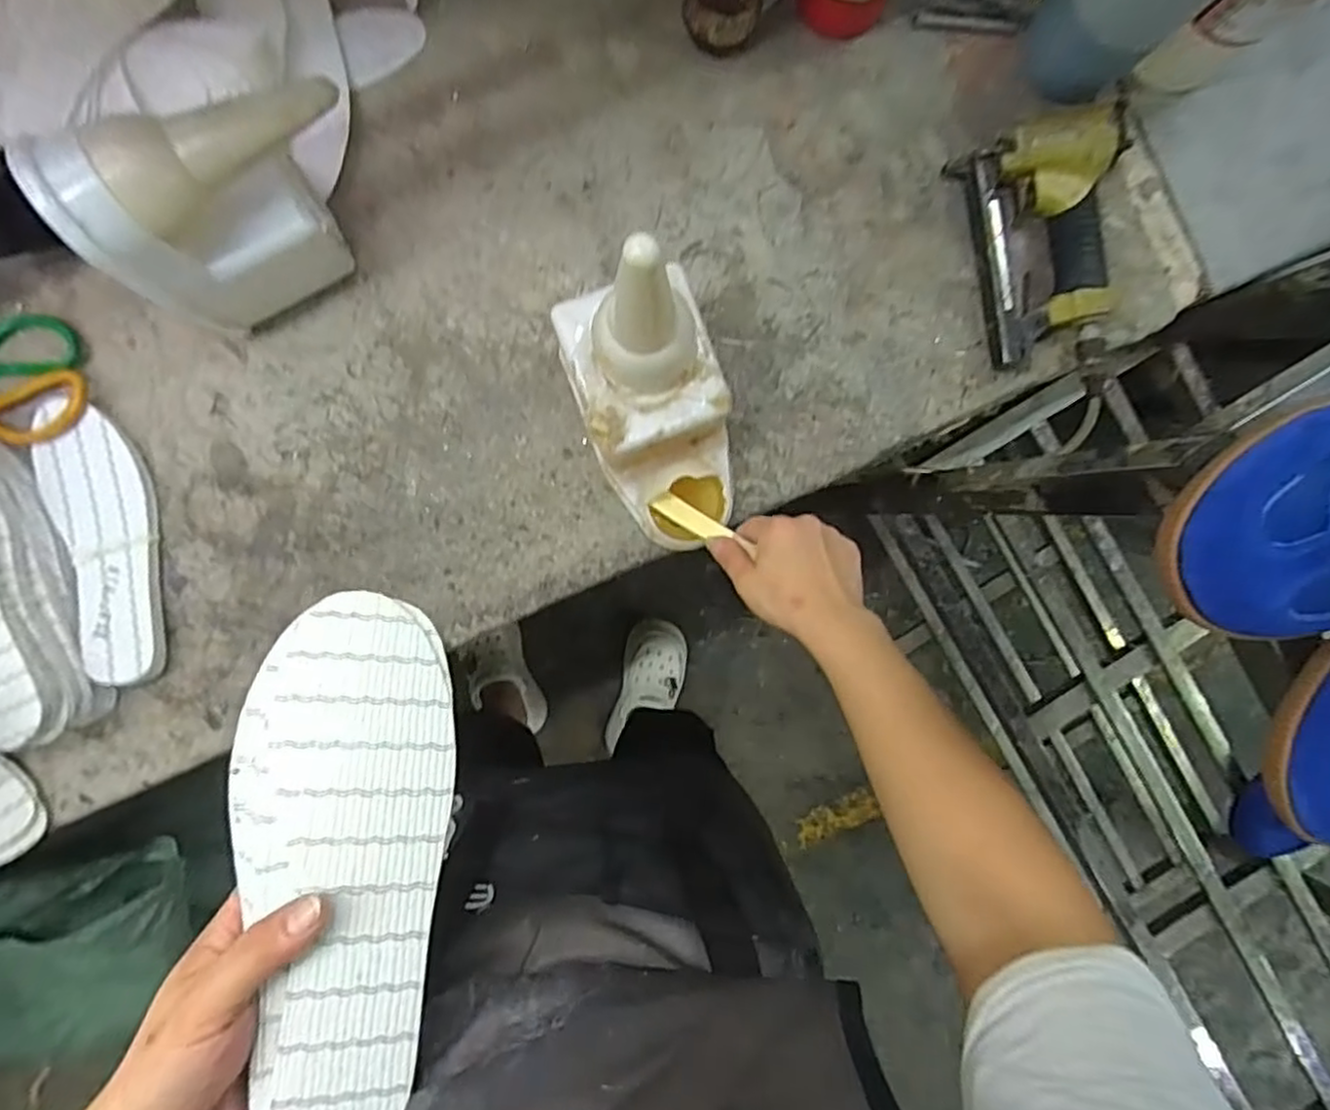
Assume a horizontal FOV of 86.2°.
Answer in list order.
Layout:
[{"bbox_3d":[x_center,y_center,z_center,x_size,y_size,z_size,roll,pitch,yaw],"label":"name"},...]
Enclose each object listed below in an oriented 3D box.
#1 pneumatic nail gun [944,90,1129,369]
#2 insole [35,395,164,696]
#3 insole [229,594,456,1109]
[{"bbox_3d":[0.328,-0.266,0.598,0.141,0.050,0.183,-20,94,-1],"label":"pneumatic nail gun"},{"bbox_3d":[-0.454,-0.009,0.582,0.070,0.012,0.226,-14,93,-17],"label":"insole"},{"bbox_3d":[-0.147,0.141,0.332,0.094,0.014,0.240,-2,77,-20],"label":"insole"}]

